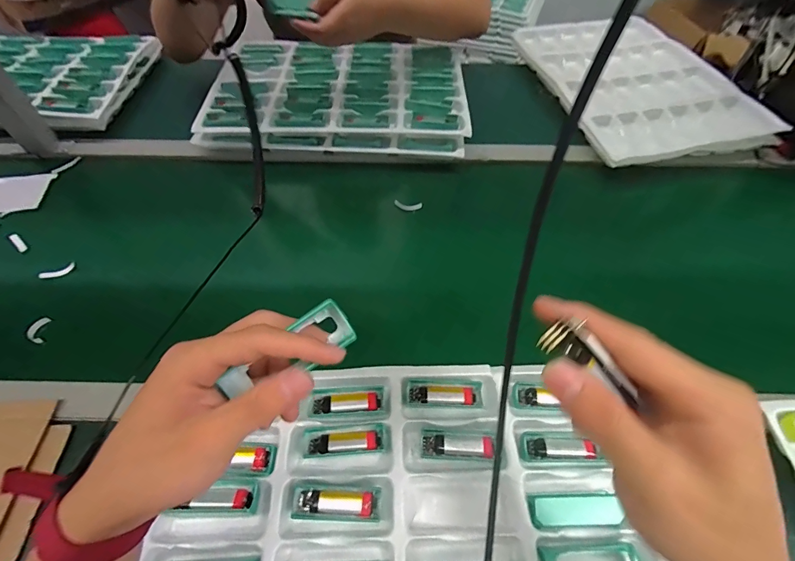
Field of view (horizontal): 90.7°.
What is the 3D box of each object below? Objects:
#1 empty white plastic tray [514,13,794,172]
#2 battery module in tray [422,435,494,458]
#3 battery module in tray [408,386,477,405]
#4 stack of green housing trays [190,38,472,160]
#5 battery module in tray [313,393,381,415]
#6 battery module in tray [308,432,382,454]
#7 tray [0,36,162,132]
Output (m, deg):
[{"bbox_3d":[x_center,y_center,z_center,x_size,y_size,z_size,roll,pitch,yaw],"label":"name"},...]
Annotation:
[{"bbox_3d":[0.454,-0.402,0.774,0.320,0.034,0.464,-9,56,-8],"label":"empty white plastic tray"},{"bbox_3d":[0.061,0.168,0.396,0.070,0.013,0.018,2,55,0],"label":"battery module in tray"},{"bbox_3d":[0.048,0.125,0.425,0.071,0.007,0.019,1,55,-1],"label":"battery module in tray"},{"bbox_3d":[-0.107,-0.351,0.740,0.450,0.052,0.300,2,55,0],"label":"stack of green housing trays"},{"bbox_3d":[-0.054,0.131,0.417,0.070,0.009,0.019,-2,55,-3],"label":"battery module in tray"},{"bbox_3d":[-0.053,0.164,0.395,0.071,0.010,0.017,-4,56,-4],"label":"battery module in tray"},{"bbox_3d":[-0.745,-0.399,0.764,0.440,0.065,0.304,1,55,-1],"label":"tray"}]

